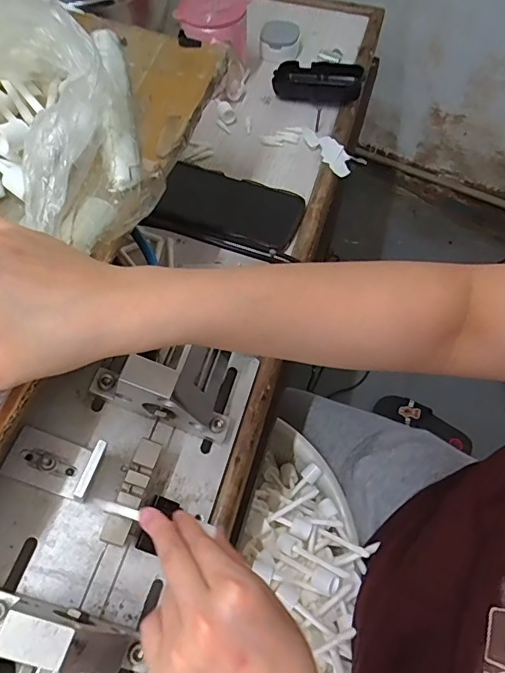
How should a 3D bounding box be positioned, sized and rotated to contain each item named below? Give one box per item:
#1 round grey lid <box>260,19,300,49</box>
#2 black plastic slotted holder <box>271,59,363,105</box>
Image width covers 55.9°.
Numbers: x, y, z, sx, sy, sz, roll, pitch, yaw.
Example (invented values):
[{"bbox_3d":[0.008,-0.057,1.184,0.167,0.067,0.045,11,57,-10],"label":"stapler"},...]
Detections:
[{"bbox_3d":[0.039,-0.420,0.658,0.048,0.007,0.053,18,71,-1],"label":"round grey lid"},{"bbox_3d":[0.083,-0.327,0.611,0.109,0.027,0.050,3,62,1],"label":"black plastic slotted holder"}]

